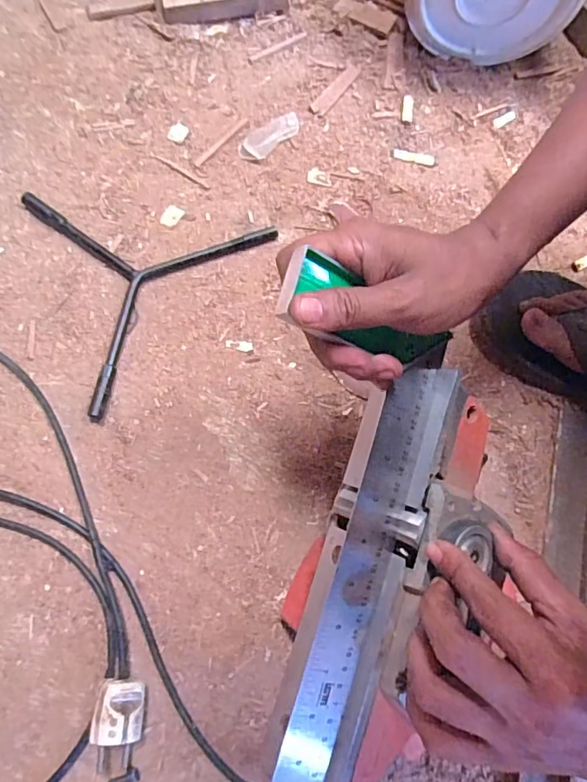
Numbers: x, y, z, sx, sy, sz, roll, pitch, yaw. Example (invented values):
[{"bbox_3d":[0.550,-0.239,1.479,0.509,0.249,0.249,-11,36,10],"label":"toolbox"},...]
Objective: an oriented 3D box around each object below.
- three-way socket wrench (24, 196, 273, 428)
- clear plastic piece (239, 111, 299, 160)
[{"bbox_3d":[-0.179,-0.128,0.500,0.215,0.018,0.244,37,75,9],"label":"three-way socket wrench"},{"bbox_3d":[-0.026,-0.274,0.559,0.080,0.005,0.032,-42,78,-14],"label":"clear plastic piece"}]

